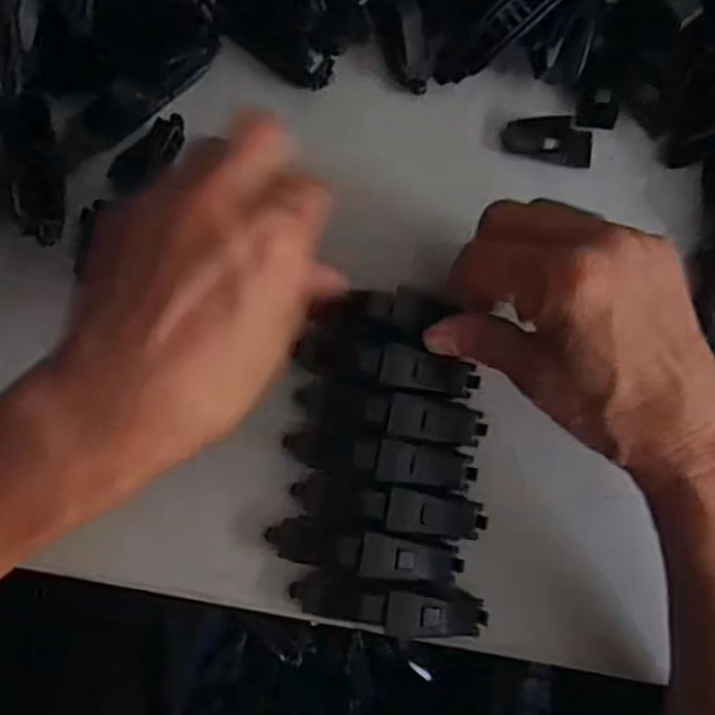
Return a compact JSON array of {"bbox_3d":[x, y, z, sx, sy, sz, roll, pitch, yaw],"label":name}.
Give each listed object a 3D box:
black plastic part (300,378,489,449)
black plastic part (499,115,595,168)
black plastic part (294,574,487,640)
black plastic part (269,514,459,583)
[{"bbox_3d":[0.015,0.025,0.317,0.080,0.021,0.020,9,83,-6],"label":"black plastic part"},{"bbox_3d":[0.091,-0.103,0.349,0.042,0.004,0.021,11,83,-6],"label":"black plastic part"},{"bbox_3d":[0.015,0.104,0.306,0.082,0.010,0.019,12,83,-6],"label":"black plastic part"},{"bbox_3d":[0.005,0.080,0.304,0.080,0.018,0.018,10,83,-6],"label":"black plastic part"}]

